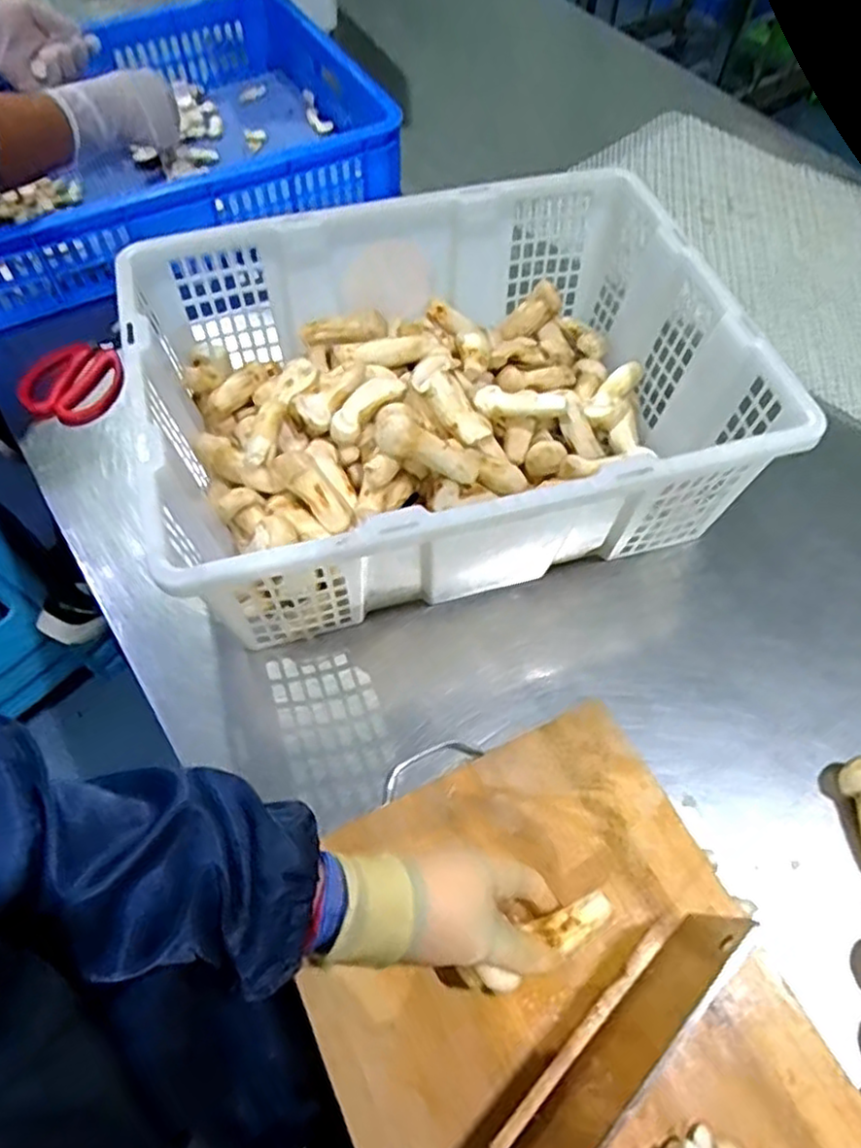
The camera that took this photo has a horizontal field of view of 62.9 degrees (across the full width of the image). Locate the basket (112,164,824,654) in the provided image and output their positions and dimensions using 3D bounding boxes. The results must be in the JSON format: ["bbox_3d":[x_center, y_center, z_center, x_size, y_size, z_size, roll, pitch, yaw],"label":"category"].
[{"bbox_3d":[0.008,-0.147,0.606,0.475,0.158,0.350,-13,60,-9],"label":"basket"}]

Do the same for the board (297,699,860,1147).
[{"bbox_3d":[0.091,0.295,0.429,0.276,0.031,0.375,-23,62,-14],"label":"board"}]

